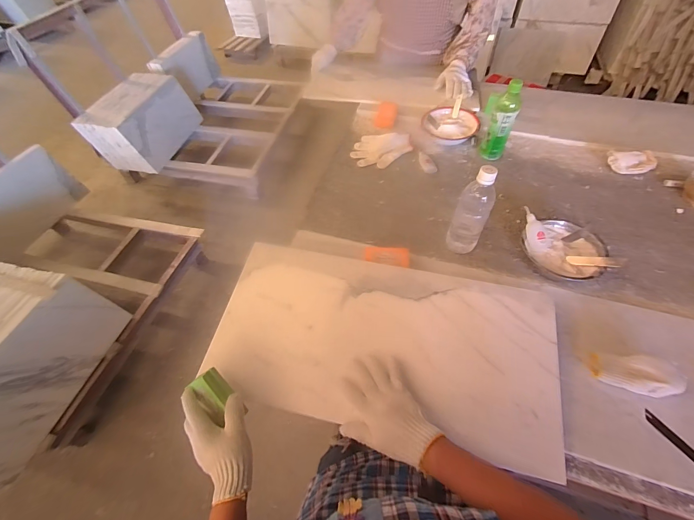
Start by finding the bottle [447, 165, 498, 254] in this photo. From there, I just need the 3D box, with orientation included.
[{"bbox_3d":[0.258,-0.097,0.645,0.066,0.205,0.062,22,58,18],"label":"bottle"}]

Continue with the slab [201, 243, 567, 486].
[{"bbox_3d":[0.059,0.141,0.573,0.598,0.020,0.298,9,63,11],"label":"slab"}]

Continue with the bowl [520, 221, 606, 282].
[{"bbox_3d":[0.454,-0.018,0.668,0.142,0.061,0.160,-35,59,-20],"label":"bowl"}]

